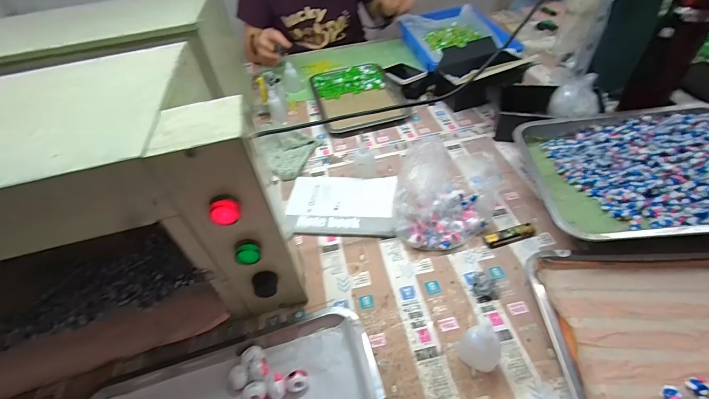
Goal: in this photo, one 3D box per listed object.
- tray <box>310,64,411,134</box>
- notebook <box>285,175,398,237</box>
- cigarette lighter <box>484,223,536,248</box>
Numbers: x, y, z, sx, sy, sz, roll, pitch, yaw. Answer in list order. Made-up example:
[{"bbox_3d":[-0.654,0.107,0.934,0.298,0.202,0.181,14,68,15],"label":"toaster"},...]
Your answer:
[{"bbox_3d":[0.004,-0.277,0.862,0.208,0.029,0.270,-16,46,-8],"label":"tray"},{"bbox_3d":[-0.022,0.006,0.597,0.190,0.016,0.144,-1,44,7],"label":"notebook"},{"bbox_3d":[0.244,0.057,0.514,0.079,0.015,0.022,-13,44,-5],"label":"cigarette lighter"}]

